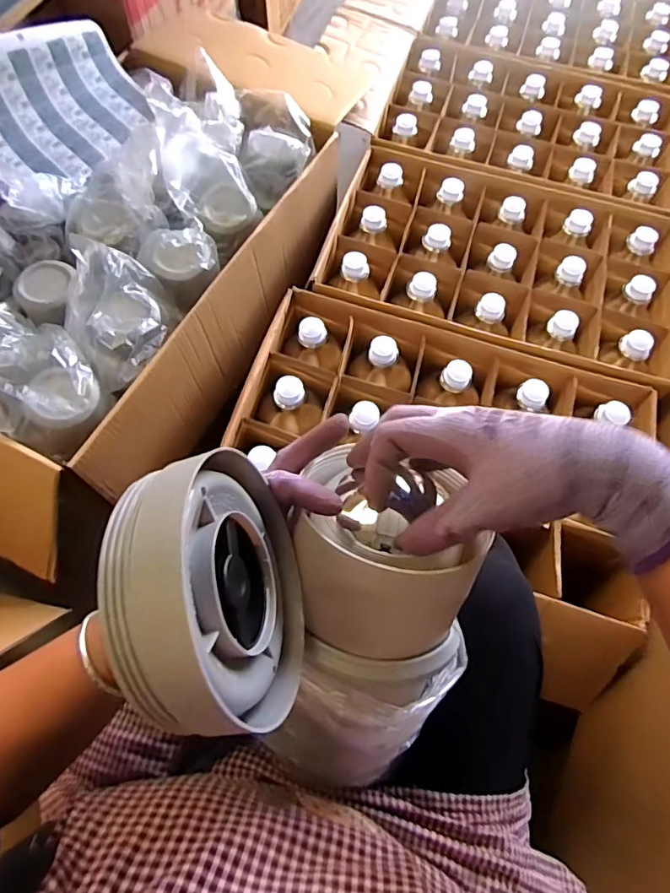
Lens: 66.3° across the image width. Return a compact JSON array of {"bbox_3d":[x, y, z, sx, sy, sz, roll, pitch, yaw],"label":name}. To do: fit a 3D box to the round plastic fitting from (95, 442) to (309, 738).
[{"bbox_3d":[-0.055,0.075,0.271,0.034,0.137,0.136,-15,82,19],"label":"round plastic fitting"}]

